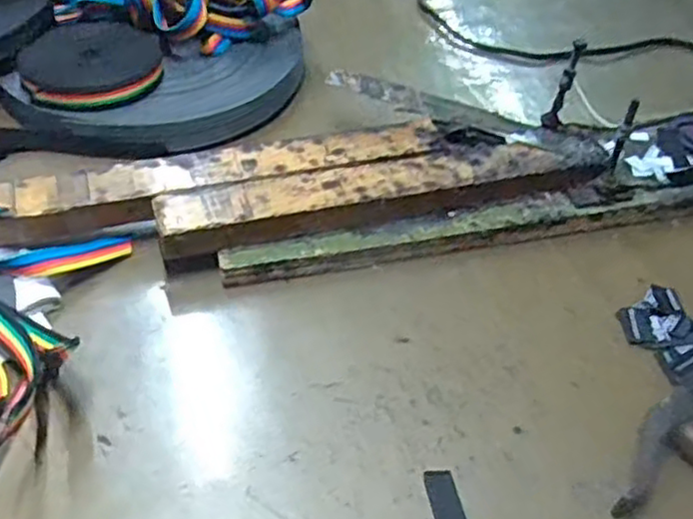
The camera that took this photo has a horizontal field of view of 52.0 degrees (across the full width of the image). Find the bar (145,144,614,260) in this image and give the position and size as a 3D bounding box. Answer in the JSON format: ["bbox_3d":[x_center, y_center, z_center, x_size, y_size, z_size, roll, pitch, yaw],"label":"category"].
[{"bbox_3d":[0.030,-0.045,0.503,0.320,0.041,0.056,-10,48,-17],"label":"bar"}]

